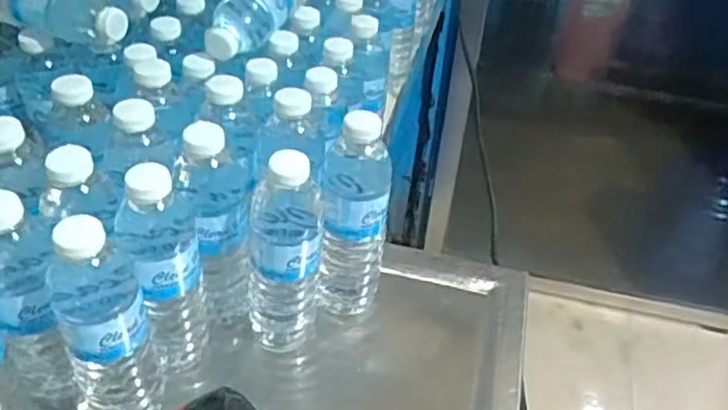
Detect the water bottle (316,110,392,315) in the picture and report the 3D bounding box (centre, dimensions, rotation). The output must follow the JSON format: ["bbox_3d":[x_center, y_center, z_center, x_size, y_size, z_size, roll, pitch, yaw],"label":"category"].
[{"bbox_3d":[-0.009,0.016,0.617,0.059,0.214,0.067,3,41,-1],"label":"water bottle"}]

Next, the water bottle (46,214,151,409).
[{"bbox_3d":[-0.188,0.091,0.505,0.063,0.198,0.058,-18,46,-24],"label":"water bottle"}]

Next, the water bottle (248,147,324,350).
[{"bbox_3d":[-0.068,0.040,0.580,0.063,0.204,0.059,-1,41,-7],"label":"water bottle"}]

